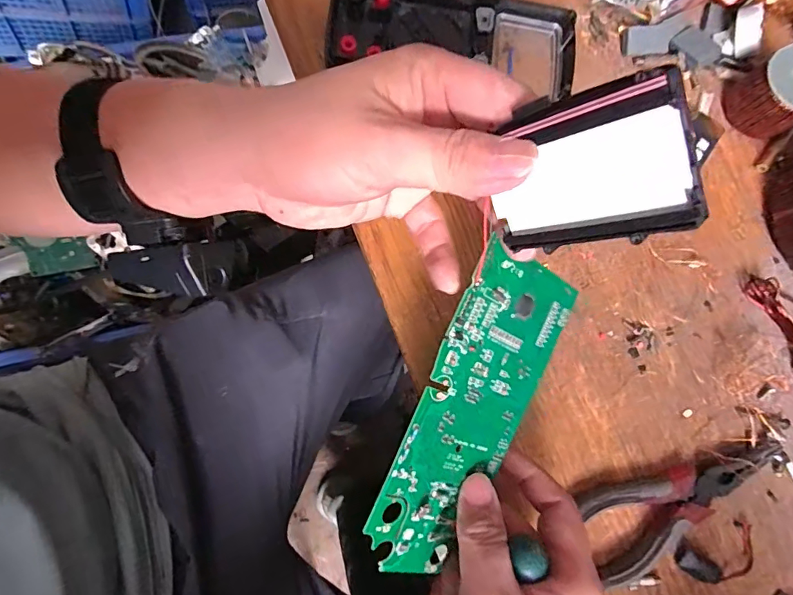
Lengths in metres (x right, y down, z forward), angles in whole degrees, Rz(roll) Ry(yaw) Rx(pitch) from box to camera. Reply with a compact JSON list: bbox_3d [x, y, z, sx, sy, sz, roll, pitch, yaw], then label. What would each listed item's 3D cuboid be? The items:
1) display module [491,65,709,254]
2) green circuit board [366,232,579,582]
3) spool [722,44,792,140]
[{"bbox_3d":[0.060,-0.041,0.155,0.006,0.071,0.047,-31,107,-34],"label":"display module"},{"bbox_3d":[0.039,0.058,0.228,0.072,0.004,0.159,26,87,-33],"label":"green circuit board"},{"bbox_3d":[0.278,-0.148,0.338,0.054,0.042,0.053,1,78,-5],"label":"spool"}]

